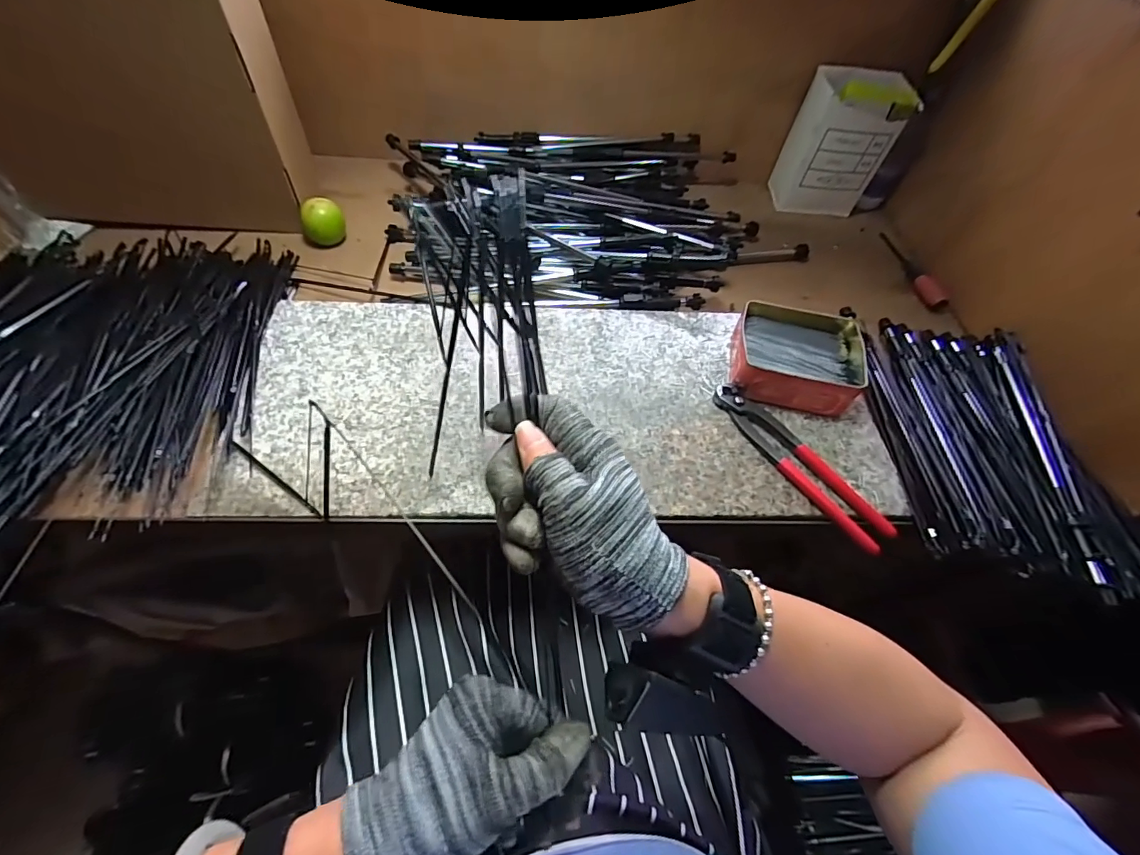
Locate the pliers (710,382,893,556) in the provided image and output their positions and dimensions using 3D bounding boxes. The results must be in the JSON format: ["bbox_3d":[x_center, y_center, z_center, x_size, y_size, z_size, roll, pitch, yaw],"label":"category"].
[{"bbox_3d":[0.215,0.028,0.451,0.045,0.015,0.193,-29,63,-23],"label":"pliers"}]

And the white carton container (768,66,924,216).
[{"bbox_3d":[0.377,-0.395,0.678,0.120,0.172,0.078,9,55,1],"label":"white carton container"}]

